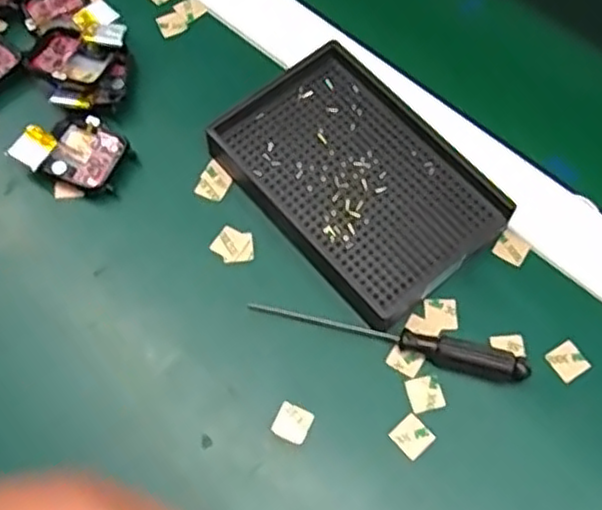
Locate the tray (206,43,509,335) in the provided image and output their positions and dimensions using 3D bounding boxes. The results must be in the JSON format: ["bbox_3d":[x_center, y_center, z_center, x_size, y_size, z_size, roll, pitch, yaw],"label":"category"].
[{"bbox_3d":[0.030,-0.040,0.366,0.096,0.021,0.136,-36,72,-16],"label":"tray"}]

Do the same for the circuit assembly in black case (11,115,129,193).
[{"bbox_3d":[-0.120,-0.056,0.375,0.052,0.019,0.039,16,66,6],"label":"circuit assembly in black case"}]

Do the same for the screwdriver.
[{"bbox_3d":[0.041,0.038,0.334,0.129,0.016,0.010,15,66,5],"label":"screwdriver"}]

